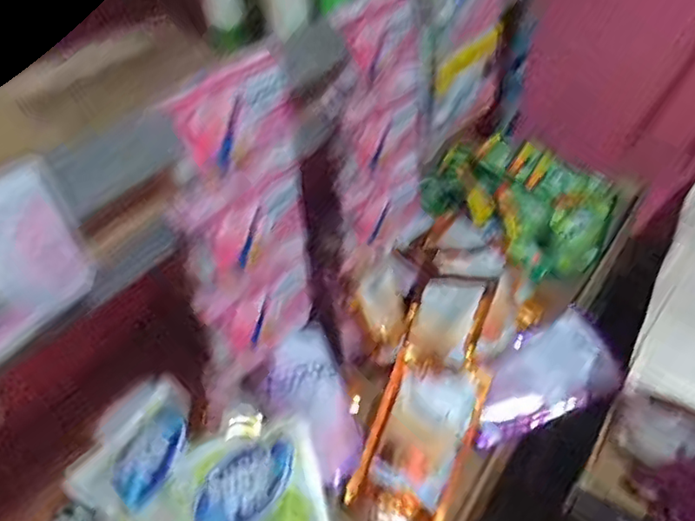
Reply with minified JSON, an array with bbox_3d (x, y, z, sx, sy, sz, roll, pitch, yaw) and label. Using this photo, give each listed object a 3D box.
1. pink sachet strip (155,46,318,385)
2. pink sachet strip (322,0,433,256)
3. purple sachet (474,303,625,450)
[{"bbox_3d":[-0.071,-0.025,0.448,0.030,0.223,0.113,15,43,22],"label":"pink sachet strip"},{"bbox_3d":[0.036,-0.118,0.569,0.041,0.251,0.134,15,43,22],"label":"pink sachet strip"},{"bbox_3d":[0.226,0.138,0.724,0.188,0.036,0.103,-24,75,-4],"label":"purple sachet"}]

